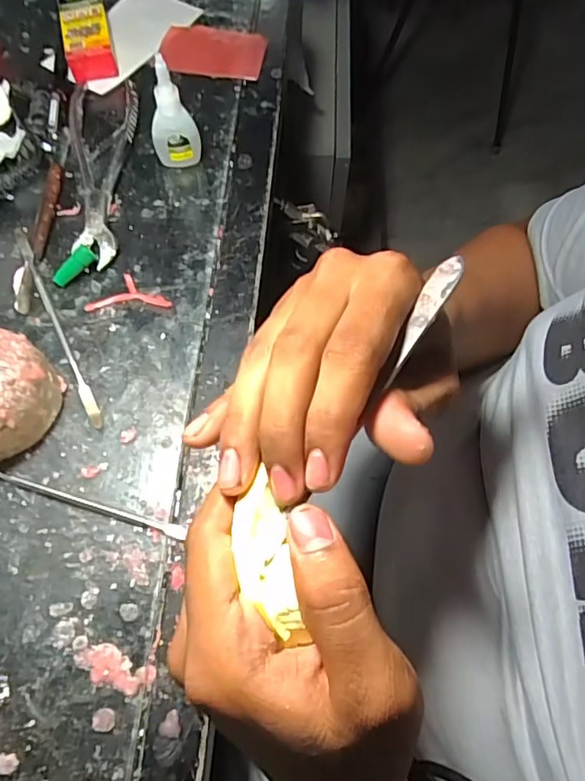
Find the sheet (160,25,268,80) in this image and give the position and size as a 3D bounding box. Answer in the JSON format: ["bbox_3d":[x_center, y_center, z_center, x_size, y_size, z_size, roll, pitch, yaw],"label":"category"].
[{"bbox_3d":[-0.072,-0.317,0.503,0.093,0.010,0.065,8,64,1],"label":"sheet"}]

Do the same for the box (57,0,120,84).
[{"bbox_3d":[-0.187,-0.328,0.491,0.043,0.035,0.107,-14,66,-8],"label":"box"}]

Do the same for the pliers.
[{"bbox_3d":[-0.149,-0.182,0.436,0.056,0.012,0.195,-8,65,-5],"label":"pliers"}]

